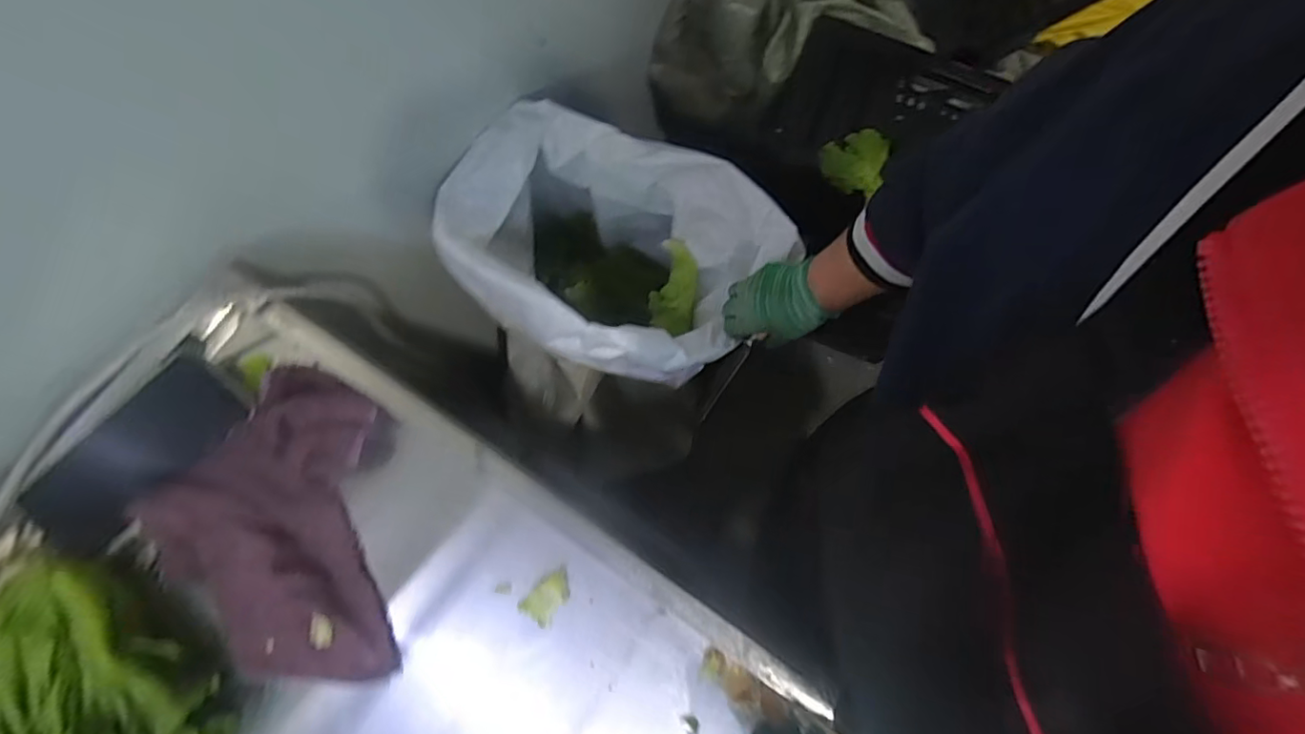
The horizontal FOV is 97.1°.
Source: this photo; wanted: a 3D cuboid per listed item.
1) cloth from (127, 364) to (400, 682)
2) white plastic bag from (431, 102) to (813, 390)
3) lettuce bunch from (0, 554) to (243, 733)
[{"bbox_3d":[-0.269,0.109,0.411,0.156,0.058,0.231,-3,78,-2],"label":"cloth"},{"bbox_3d":[-0.061,-0.129,0.781,0.385,0.298,0.273,31,79,6],"label":"white plastic bag"},{"bbox_3d":[-0.368,0.213,0.366,0.162,0.066,0.107,38,80,7],"label":"lettuce bunch"}]

